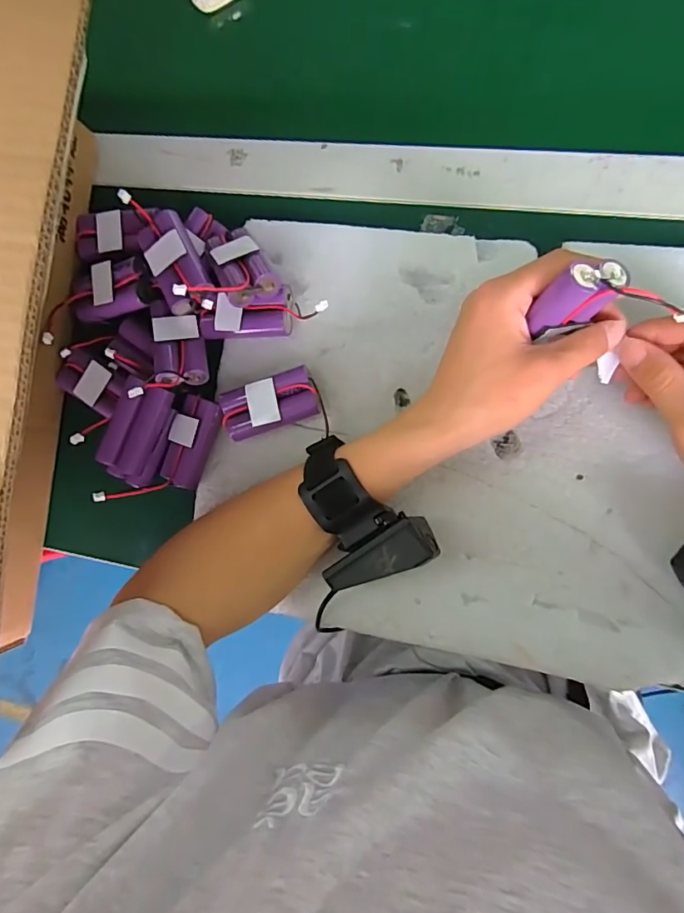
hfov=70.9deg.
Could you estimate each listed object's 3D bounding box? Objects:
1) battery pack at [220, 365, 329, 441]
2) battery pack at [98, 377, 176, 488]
[{"bbox_3d":[-0.048,-0.034,0.337,0.070,0.020,0.041,-16,86,9],"label":"battery pack"},{"bbox_3d":[-0.150,-0.017,0.349,0.035,0.027,0.075,21,92,10],"label":"battery pack"}]

